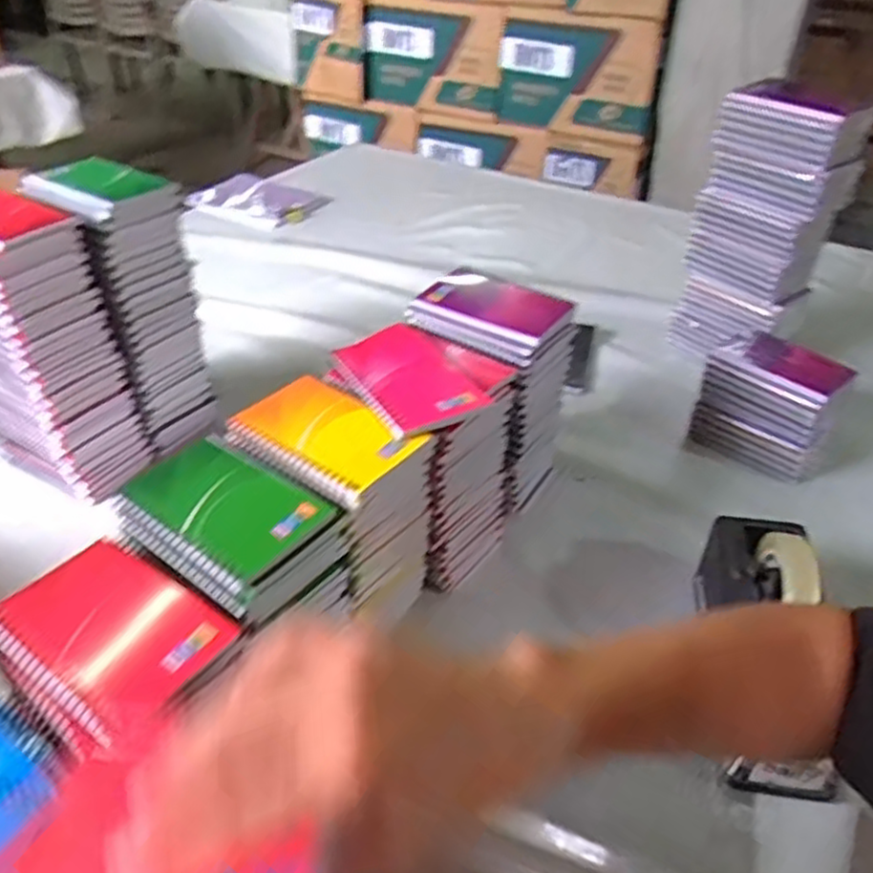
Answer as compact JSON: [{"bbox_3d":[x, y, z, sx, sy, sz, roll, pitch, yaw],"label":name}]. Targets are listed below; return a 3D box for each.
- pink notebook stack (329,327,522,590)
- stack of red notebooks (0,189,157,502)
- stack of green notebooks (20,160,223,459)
[{"bbox_3d":[-0.009,0.022,0.654,0.122,0.200,0.138,-25,46,-29],"label":"pink notebook stack"},{"bbox_3d":[-0.385,-0.084,0.707,0.139,0.264,0.093,22,43,23],"label":"stack of red notebooks"},{"bbox_3d":[-0.324,-0.133,0.767,0.122,0.267,0.104,23,43,24],"label":"stack of green notebooks"}]

